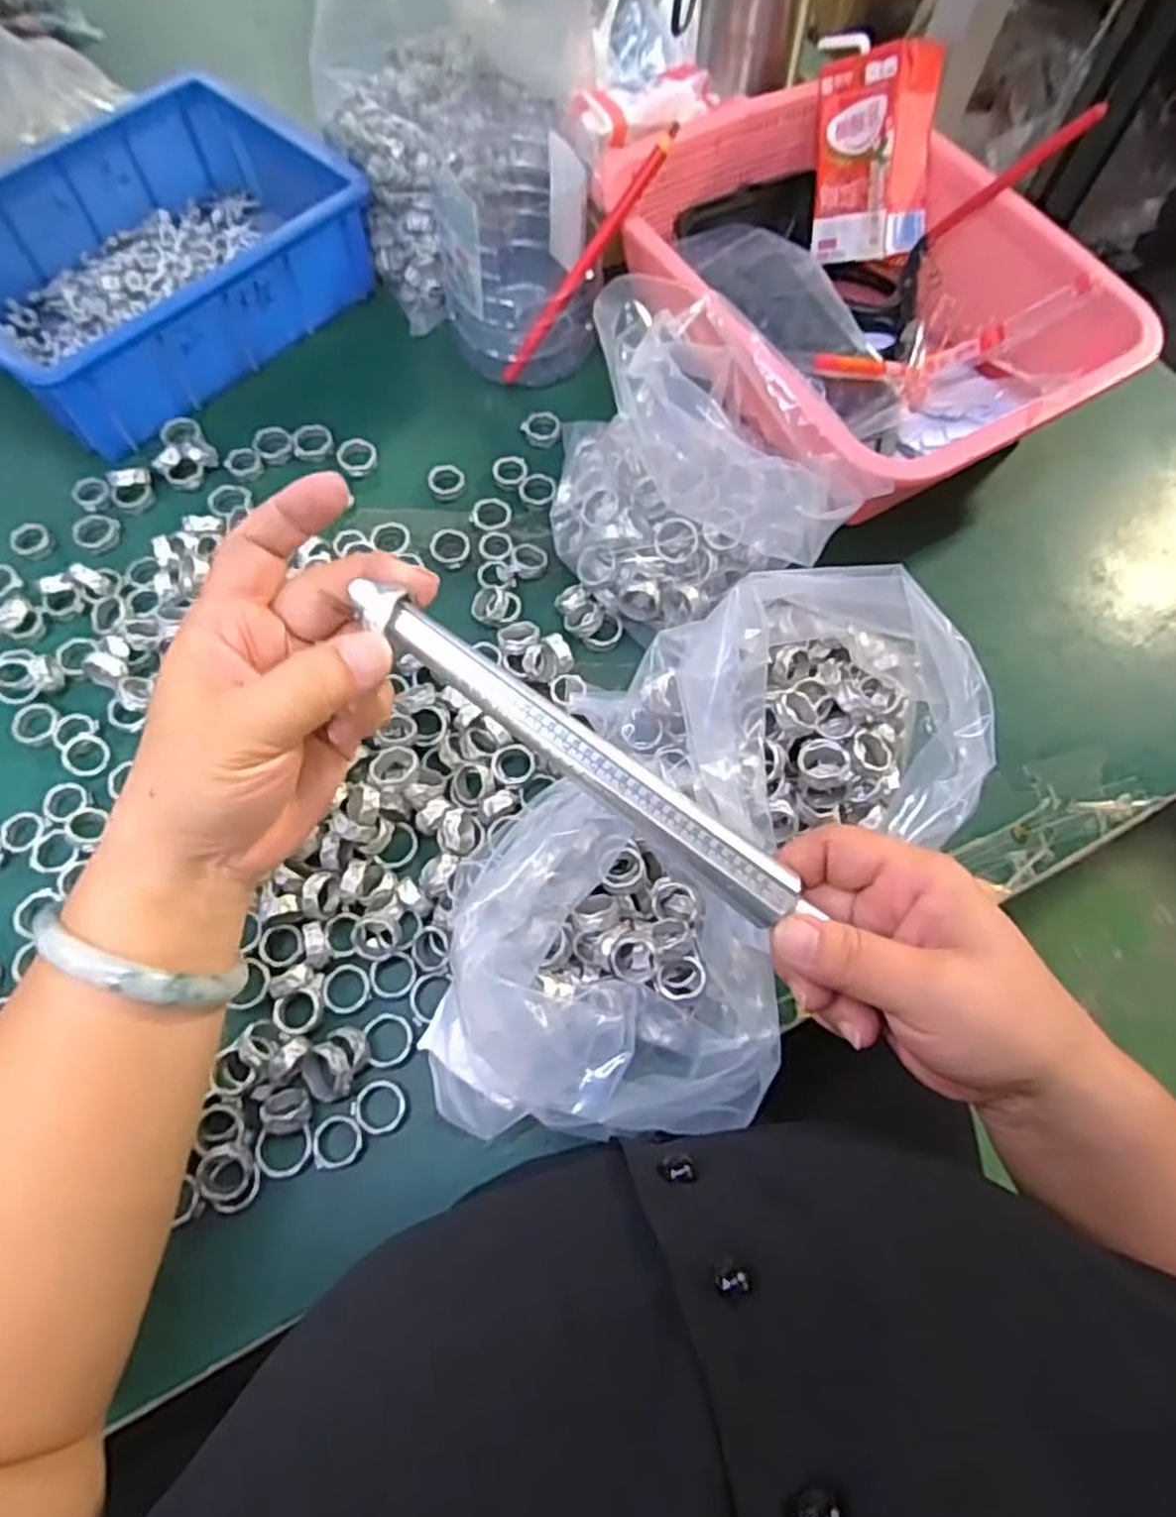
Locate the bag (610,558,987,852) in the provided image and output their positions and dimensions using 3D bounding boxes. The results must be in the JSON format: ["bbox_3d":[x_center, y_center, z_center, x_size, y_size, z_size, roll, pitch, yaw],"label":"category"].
[{"bbox_3d":[0.089,-0.020,0.349,0.130,0.123,0.123,-5,68,-4],"label":"bag"}]

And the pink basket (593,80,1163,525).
[{"bbox_3d":[0.151,-0.285,0.478,0.244,0.080,0.308,-25,70,-12],"label":"pink basket"}]

